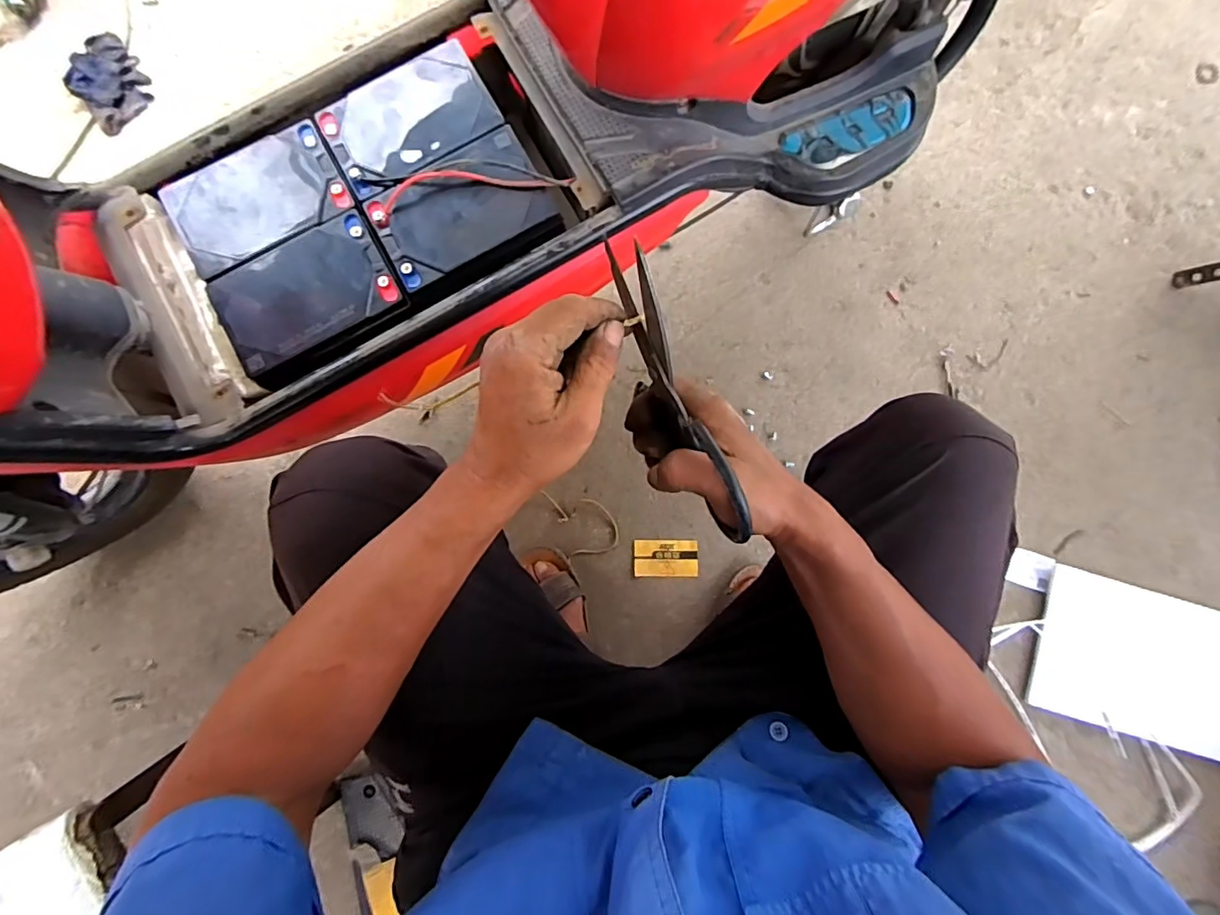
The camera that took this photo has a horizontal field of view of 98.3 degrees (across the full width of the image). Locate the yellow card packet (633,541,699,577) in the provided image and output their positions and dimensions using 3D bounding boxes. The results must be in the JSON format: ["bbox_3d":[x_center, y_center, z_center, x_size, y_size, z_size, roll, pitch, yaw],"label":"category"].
[{"bbox_3d":[0.079,0.141,0.739,0.088,0.006,0.050,0,82,-1],"label":"yellow card packet"}]

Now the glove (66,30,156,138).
[{"bbox_3d":[-0.791,-0.596,0.831,0.102,0.034,0.162,-39,84,-6],"label":"glove"}]

